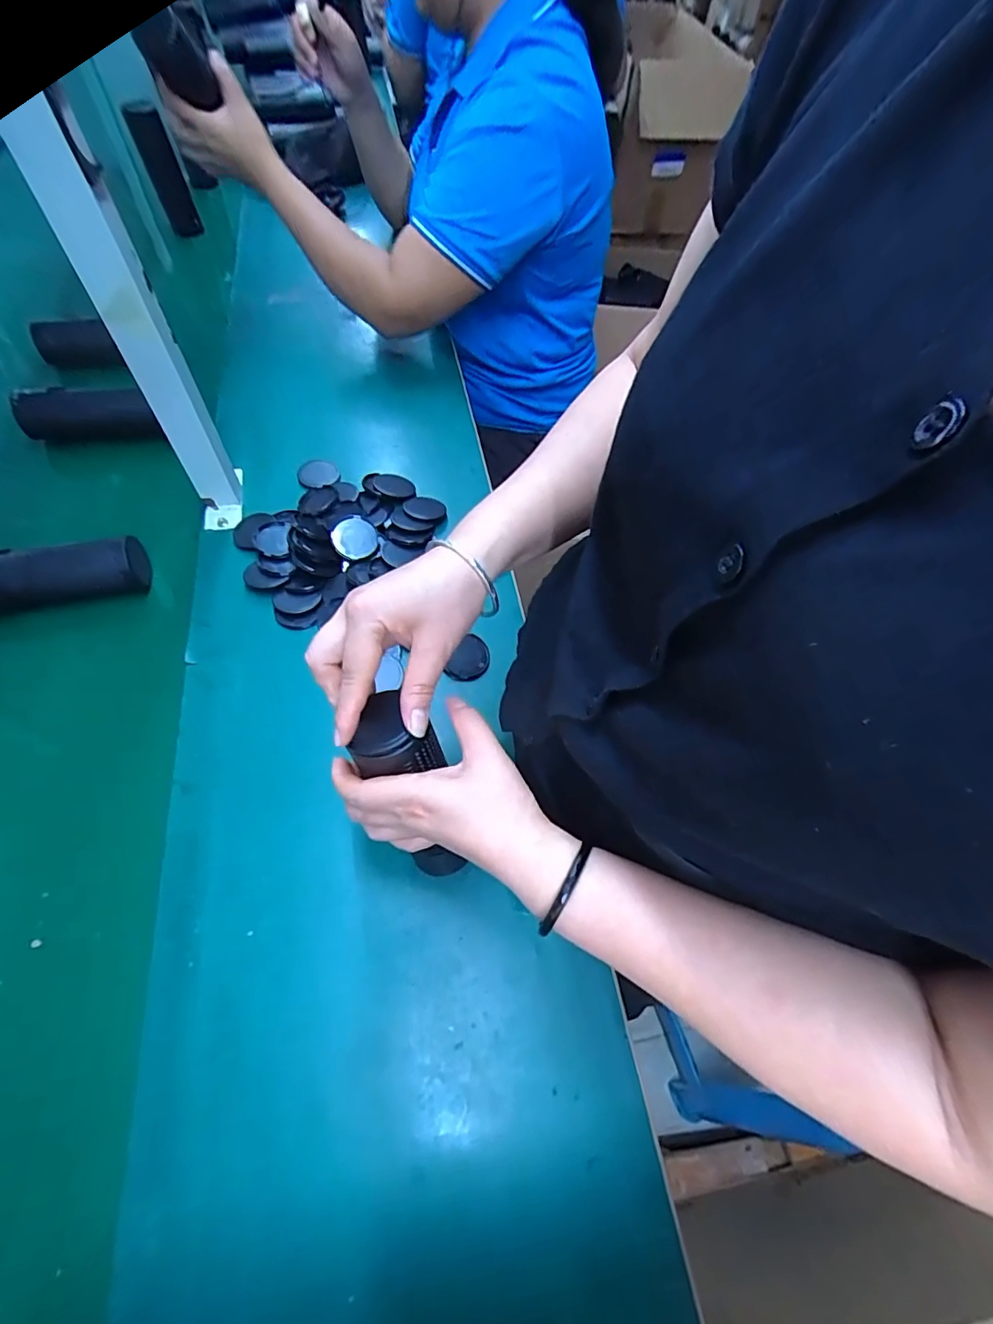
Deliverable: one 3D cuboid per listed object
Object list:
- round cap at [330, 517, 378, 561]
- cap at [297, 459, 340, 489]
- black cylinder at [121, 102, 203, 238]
[{"bbox_3d":[-0.160,-0.137,0.578,0.051,0.011,0.051,1,77,-4],"label":"round cap"},{"bbox_3d":[-0.226,-0.236,0.649,0.047,0.008,0.052,-39,70,-23],"label":"cap"},{"bbox_3d":[-0.584,-0.862,0.907,0.055,0.224,0.052,-19,93,-15],"label":"black cylinder"}]

